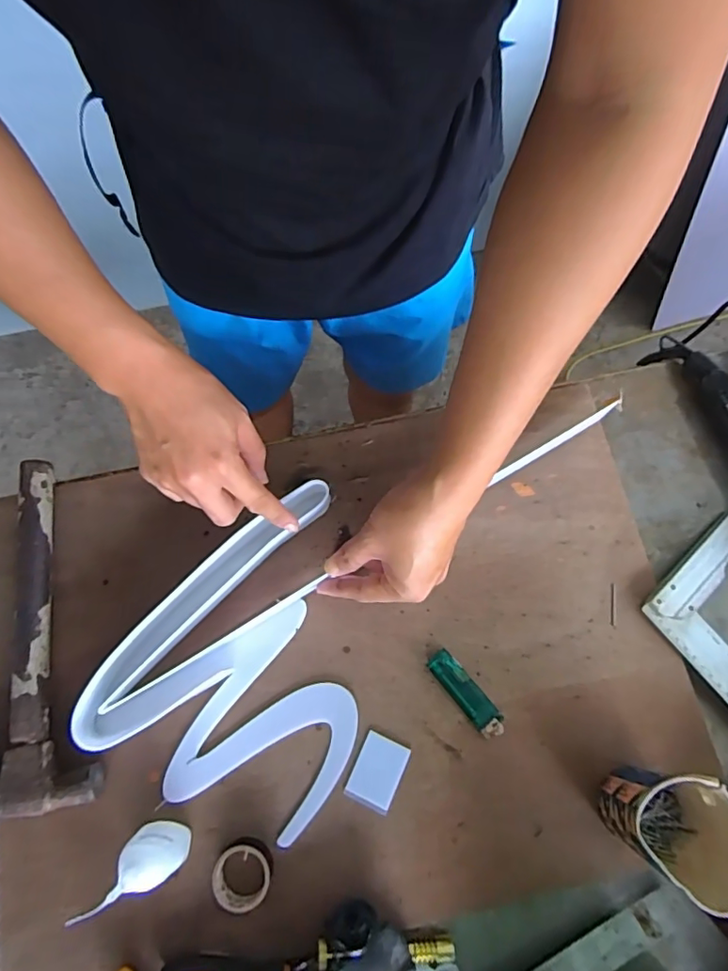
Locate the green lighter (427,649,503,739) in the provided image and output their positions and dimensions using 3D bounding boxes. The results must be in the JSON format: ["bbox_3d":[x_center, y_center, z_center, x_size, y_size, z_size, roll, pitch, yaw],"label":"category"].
[{"bbox_3d":[0.088,0.179,0.464,0.023,0.013,0.079,-38,78,-11],"label":"green lighter"}]

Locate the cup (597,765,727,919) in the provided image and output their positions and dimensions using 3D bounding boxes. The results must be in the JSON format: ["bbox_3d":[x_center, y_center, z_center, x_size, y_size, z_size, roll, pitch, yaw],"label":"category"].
[{"bbox_3d":[0.227,0.248,0.400,0.083,0.091,0.066,41,77,10],"label":"cup"}]

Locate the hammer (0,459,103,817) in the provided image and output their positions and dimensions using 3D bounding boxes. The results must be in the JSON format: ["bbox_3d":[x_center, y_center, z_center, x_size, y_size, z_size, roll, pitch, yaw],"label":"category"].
[{"bbox_3d":[-0.306,0.127,0.460,0.111,0.024,0.288,-16,75,-5],"label":"hammer"}]

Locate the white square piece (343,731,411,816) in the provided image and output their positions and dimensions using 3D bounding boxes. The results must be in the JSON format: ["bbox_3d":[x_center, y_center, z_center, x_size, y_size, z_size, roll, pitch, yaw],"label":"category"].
[{"bbox_3d":[0.011,0.240,0.450,0.039,0.004,0.053,25,75,6],"label":"white square piece"}]

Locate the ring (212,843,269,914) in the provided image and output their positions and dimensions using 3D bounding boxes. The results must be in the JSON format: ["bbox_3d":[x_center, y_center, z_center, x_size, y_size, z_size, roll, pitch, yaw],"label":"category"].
[{"bbox_3d":[-0.096,0.305,0.419,0.044,0.015,0.045,0,74,-1],"label":"ring"}]

